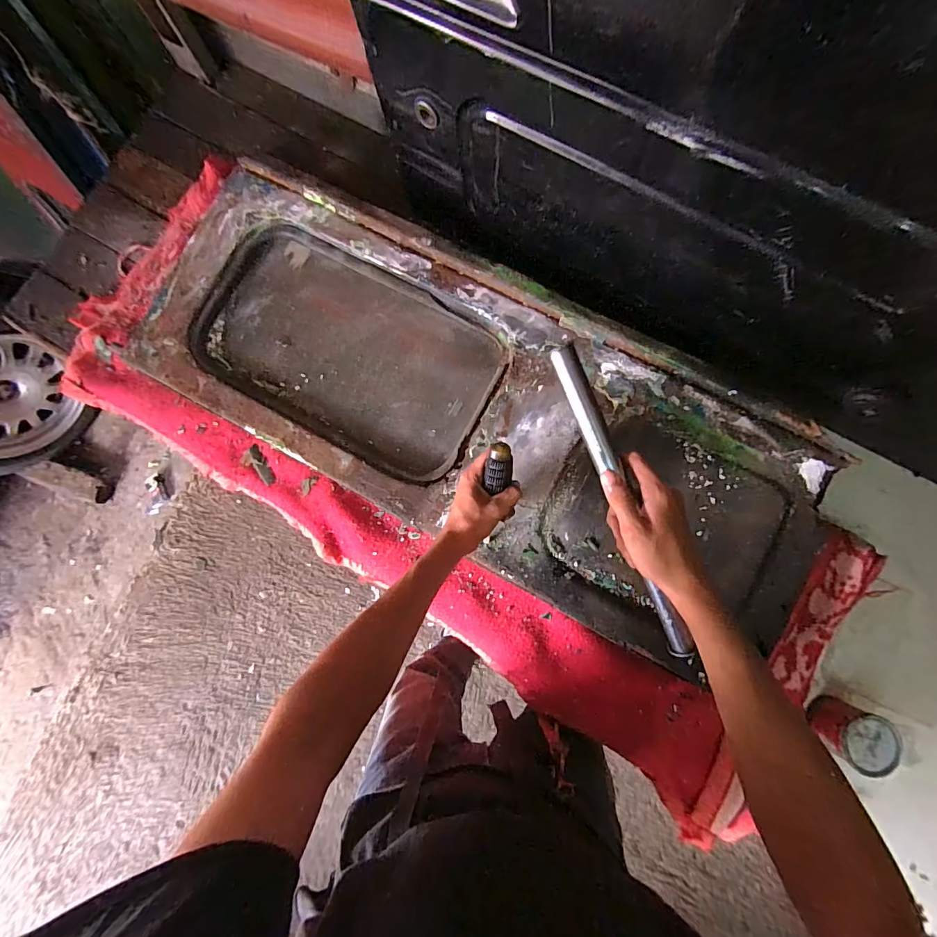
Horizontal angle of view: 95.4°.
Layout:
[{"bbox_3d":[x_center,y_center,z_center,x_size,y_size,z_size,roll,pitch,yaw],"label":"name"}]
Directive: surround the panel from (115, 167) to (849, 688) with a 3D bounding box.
[{"bbox_3d":[-0.005,-0.092,0.612,0.994,0.041,0.365,28,84,6],"label":"panel"}]

